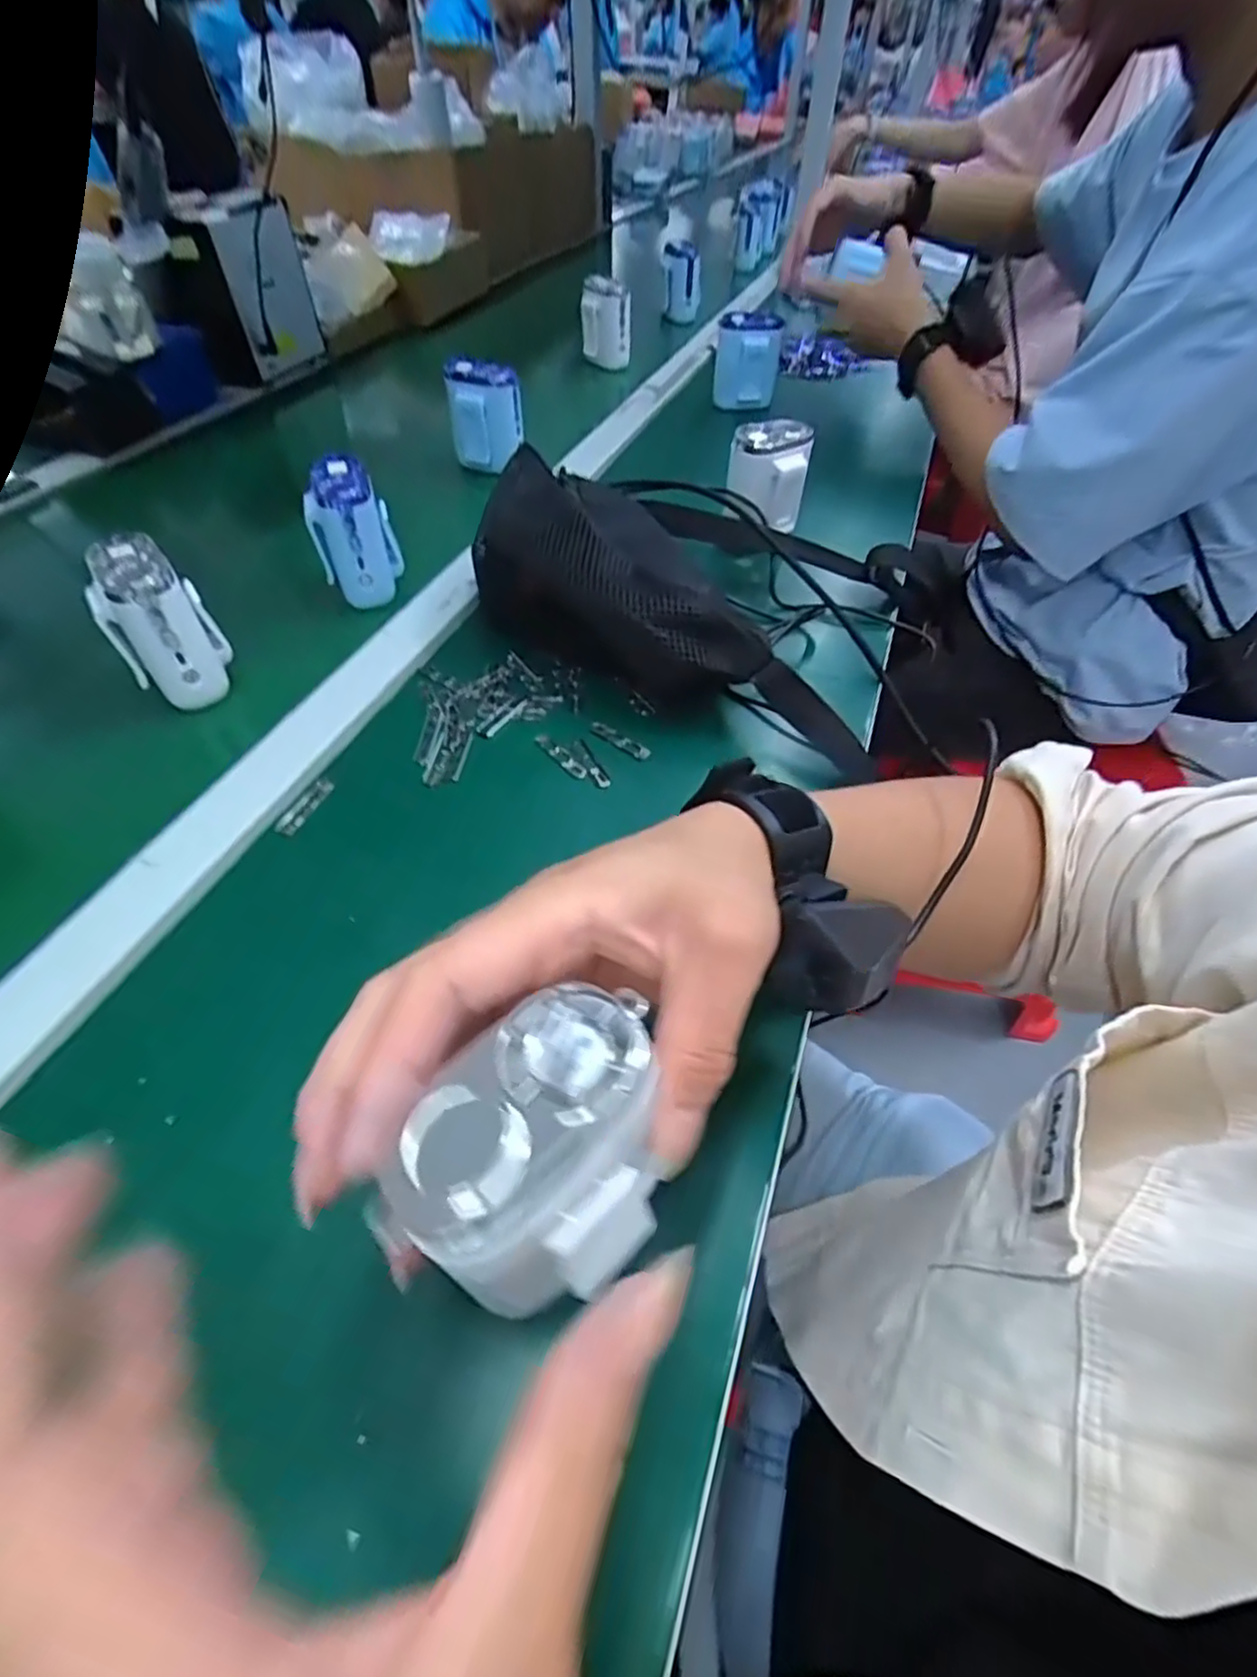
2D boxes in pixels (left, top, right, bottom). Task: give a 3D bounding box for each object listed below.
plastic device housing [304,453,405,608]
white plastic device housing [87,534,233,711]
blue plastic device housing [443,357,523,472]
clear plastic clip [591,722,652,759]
[{"bbox_3d":[-0.198,-0.221,0.500,0.053,0.082,0.057,-10,51,-10],"label":"plastic device housing"},{"bbox_3d":[-0.284,-0.130,0.418,0.055,0.083,0.059,-32,58,-25],"label":"white plastic device housing"},{"bbox_3d":[-0.134,-0.398,0.648,0.064,0.081,0.045,-6,51,-7],"label":"blue plastic device housing"},{"bbox_3d":[-0.005,-0.061,0.419,0.043,0.004,0.009,34,57,24],"label":"clear plastic clip"}]

